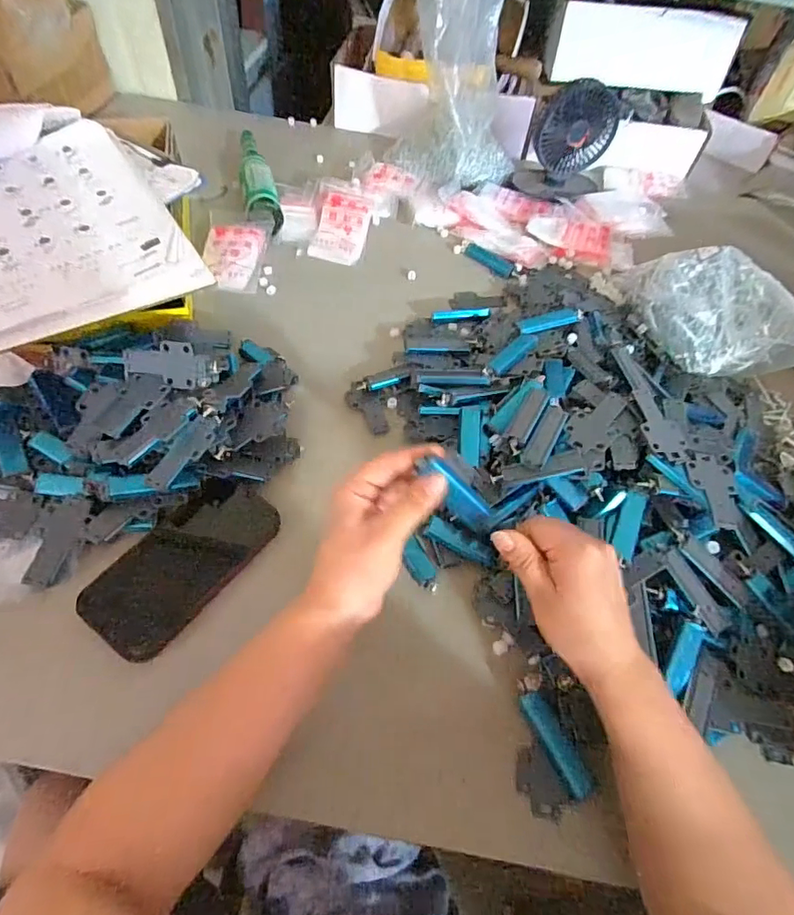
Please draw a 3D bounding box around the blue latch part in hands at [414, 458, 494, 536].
[{"bbox_3d":[0.045,0.029,0.361,0.076,0.024,0.014,50,59,-26],"label":"blue latch part in hands"}]

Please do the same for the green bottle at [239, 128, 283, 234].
[{"bbox_3d":[-0.211,-0.419,0.754,0.048,0.051,0.258,-12,61,-11],"label":"green bottle"}]

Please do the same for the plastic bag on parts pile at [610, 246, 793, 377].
[{"bbox_3d":[0.397,-0.180,0.616,0.239,0.095,0.156,25,61,10],"label":"plastic bag on parts pile"}]

